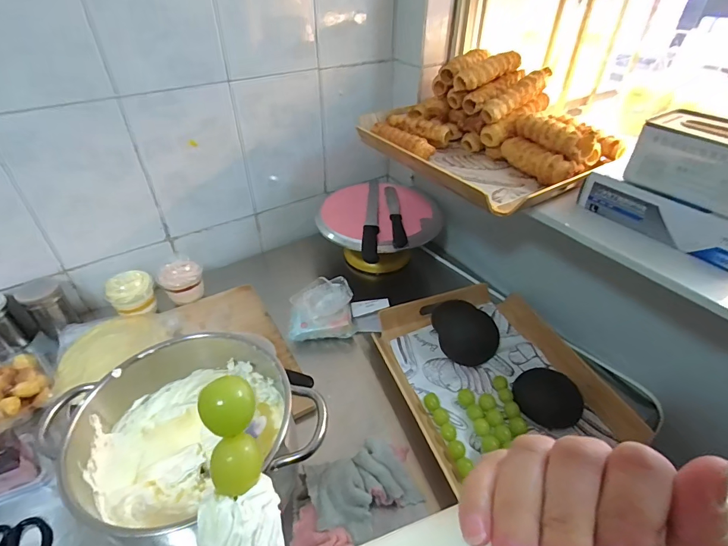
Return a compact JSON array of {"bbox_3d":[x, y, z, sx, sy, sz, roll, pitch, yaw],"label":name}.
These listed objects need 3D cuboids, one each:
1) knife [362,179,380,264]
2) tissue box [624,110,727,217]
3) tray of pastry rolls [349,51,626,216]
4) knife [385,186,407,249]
[{"bbox_3d":[0.017,-0.137,0.909,0.033,0.018,0.360,1,39,2],"label":"knife"},{"bbox_3d":[0.471,-0.149,0.533,0.118,0.079,0.166,-23,44,-26],"label":"tissue box"},{"bbox_3d":[0.199,-0.284,0.737,0.291,0.147,0.438,-26,46,-28],"label":"tray of pastry rolls"},{"bbox_3d":[0.073,-0.137,0.929,0.032,0.020,0.236,-1,39,-2],"label":"knife"}]

